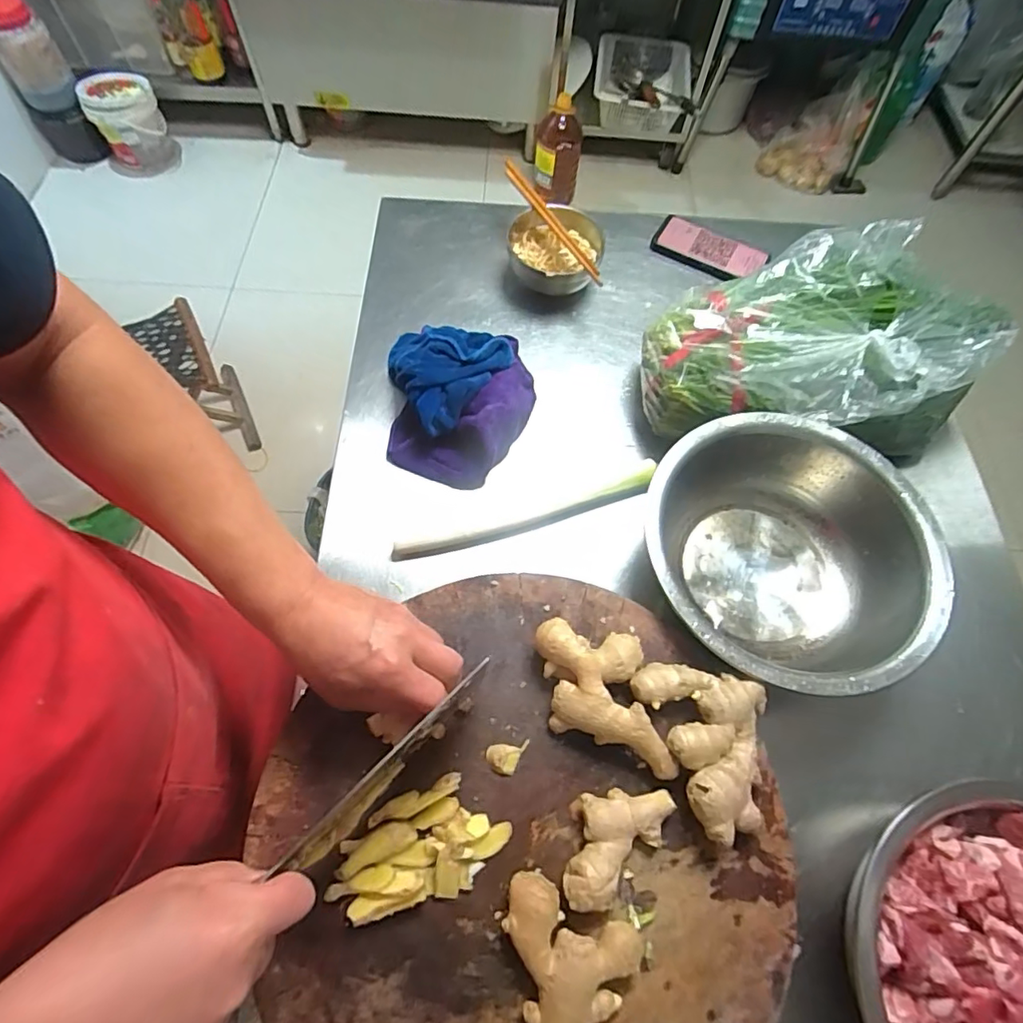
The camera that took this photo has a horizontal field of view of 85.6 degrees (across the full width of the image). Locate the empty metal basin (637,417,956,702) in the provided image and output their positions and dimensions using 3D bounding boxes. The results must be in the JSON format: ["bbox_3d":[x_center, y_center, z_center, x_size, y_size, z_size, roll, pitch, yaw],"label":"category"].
[{"bbox_3d":[0.278,0.048,0.576,0.262,0.114,0.274,1,65,-2],"label":"empty metal basin"}]

